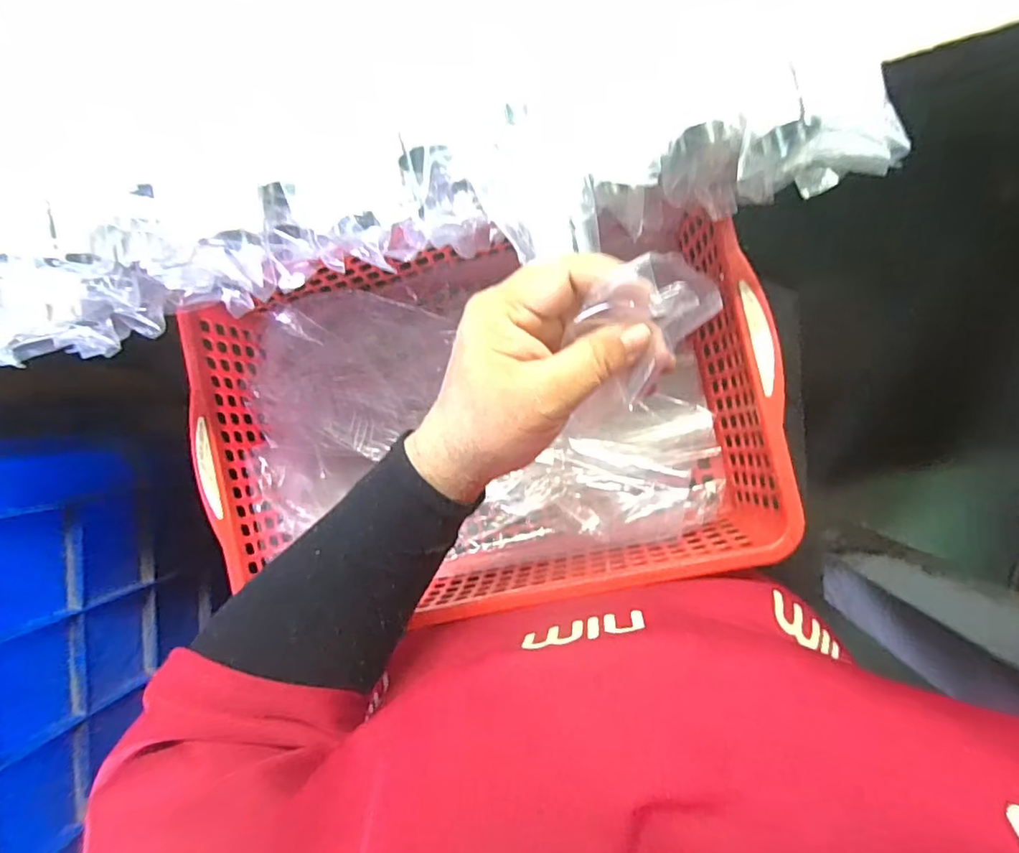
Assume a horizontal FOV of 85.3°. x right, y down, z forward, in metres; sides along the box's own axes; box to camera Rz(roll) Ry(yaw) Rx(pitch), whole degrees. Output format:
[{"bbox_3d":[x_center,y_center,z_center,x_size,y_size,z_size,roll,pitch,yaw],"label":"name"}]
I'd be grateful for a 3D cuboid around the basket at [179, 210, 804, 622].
[{"bbox_3d":[-0.020,-0.006,0.390,0.374,0.097,0.237,-8,90,9],"label":"basket"}]

